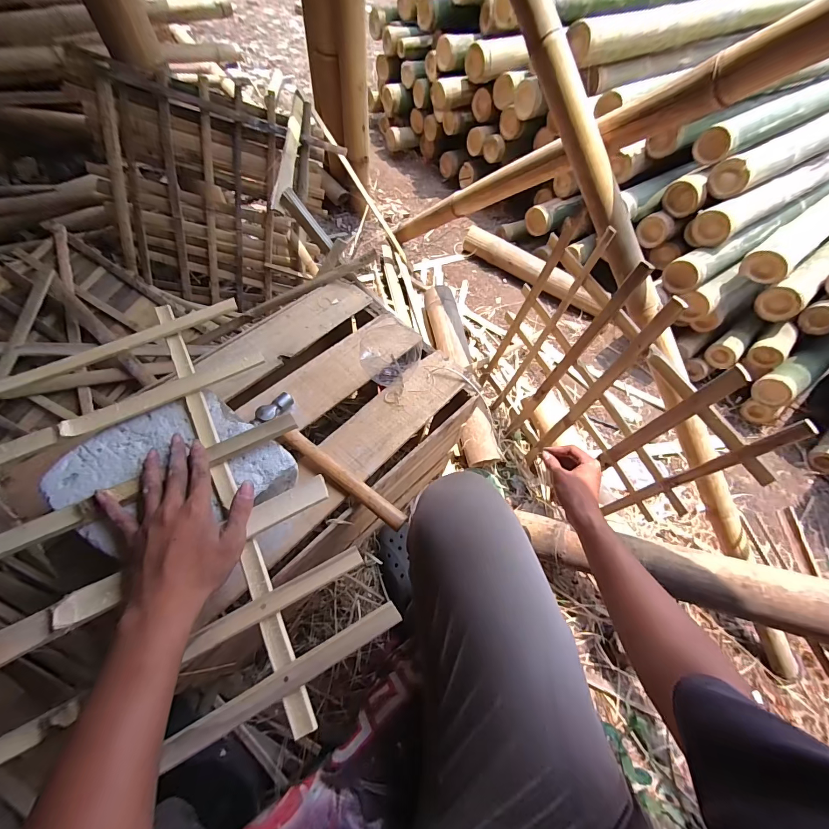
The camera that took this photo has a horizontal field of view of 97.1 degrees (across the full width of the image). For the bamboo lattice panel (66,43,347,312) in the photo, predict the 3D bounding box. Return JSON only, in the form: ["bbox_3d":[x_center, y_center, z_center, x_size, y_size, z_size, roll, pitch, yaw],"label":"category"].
[{"bbox_3d":[-0.477,-0.515,0.928,0.511,0.503,0.046,6,34,-13],"label":"bamboo lattice panel"}]

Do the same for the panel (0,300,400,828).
[{"bbox_3d":[-0.345,0.134,0.362,0.492,0.036,0.487,-27,72,-17],"label":"panel"}]

